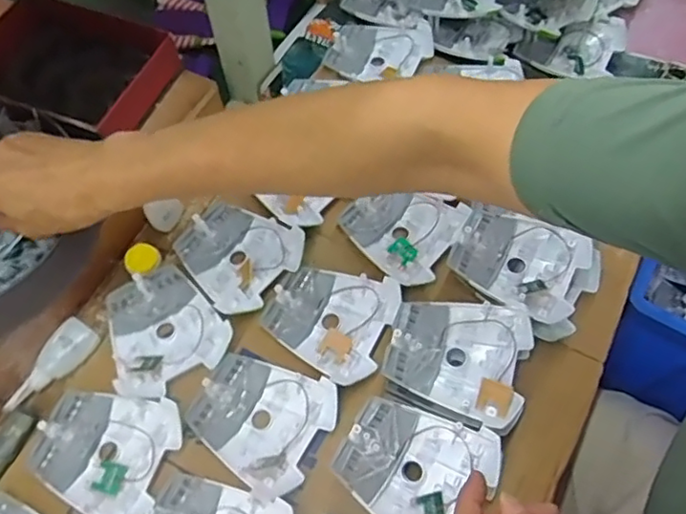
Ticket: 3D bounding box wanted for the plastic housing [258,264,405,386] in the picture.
[{"bbox_3d":[-0.011,0.050,0.520,0.104,0.016,0.097,24,65,12],"label":"plastic housing"}]

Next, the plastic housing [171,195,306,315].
[{"bbox_3d":[-0.102,-0.002,0.550,0.109,0.016,0.098,28,66,14],"label":"plastic housing"}]

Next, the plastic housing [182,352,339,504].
[{"bbox_3d":[-0.068,0.130,0.487,0.108,0.020,0.096,28,66,14],"label":"plastic housing"}]

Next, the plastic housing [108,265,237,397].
[{"bbox_3d":[-0.160,0.060,0.520,0.097,0.020,0.107,-30,66,-15],"label":"plastic housing"}]

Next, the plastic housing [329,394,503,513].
[{"bbox_3d":[0.053,0.159,0.453,0.106,0.030,0.097,33,67,16],"label":"plastic housing"}]

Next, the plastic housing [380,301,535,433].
[{"bbox_3d":[0.093,0.082,0.487,0.109,0.033,0.095,15,63,8],"label":"plastic housing"}]

